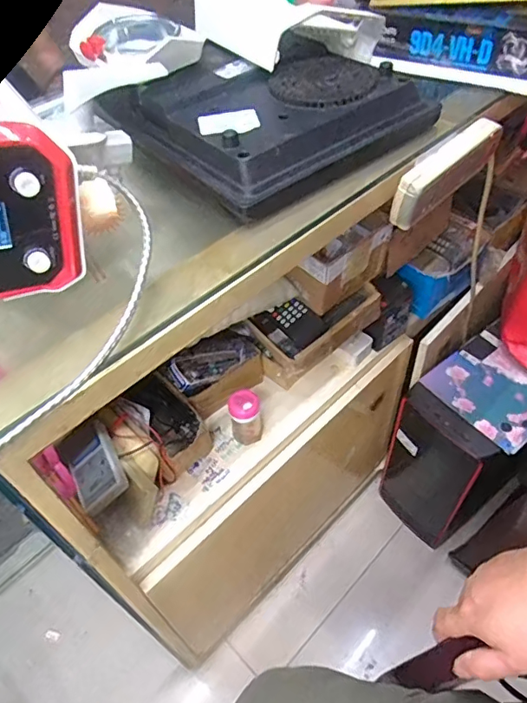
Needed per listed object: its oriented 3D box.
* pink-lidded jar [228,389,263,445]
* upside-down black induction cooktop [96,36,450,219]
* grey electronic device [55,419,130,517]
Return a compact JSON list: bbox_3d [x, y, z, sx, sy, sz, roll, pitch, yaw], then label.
[{"bbox_3d":[-0.025,0.093,0.707,0.041,0.082,0.038,-2,51,2],"label":"pink-lidded jar"},{"bbox_3d":[0.006,-0.289,0.578,0.283,0.046,0.258,-34,56,-21],"label":"upside-down black induction cooktop"},{"bbox_3d":[-0.211,0.142,0.631,0.059,0.024,0.108,-28,54,-18],"label":"grey electronic device"}]

